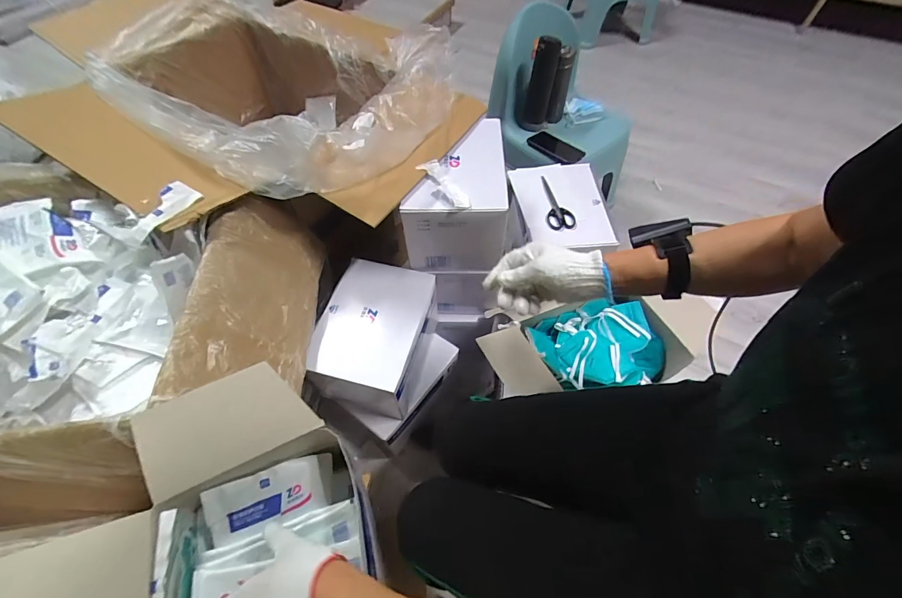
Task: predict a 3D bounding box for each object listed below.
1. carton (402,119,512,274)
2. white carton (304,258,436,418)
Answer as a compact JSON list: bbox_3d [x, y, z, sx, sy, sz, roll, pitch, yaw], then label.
[{"bbox_3d":[0.016,-0.215,0.818,0.186,0.200,0.274,4,58,2],"label":"carton"},{"bbox_3d":[-0.156,0.082,0.813,0.205,0.183,0.266,8,58,5],"label":"white carton"}]

